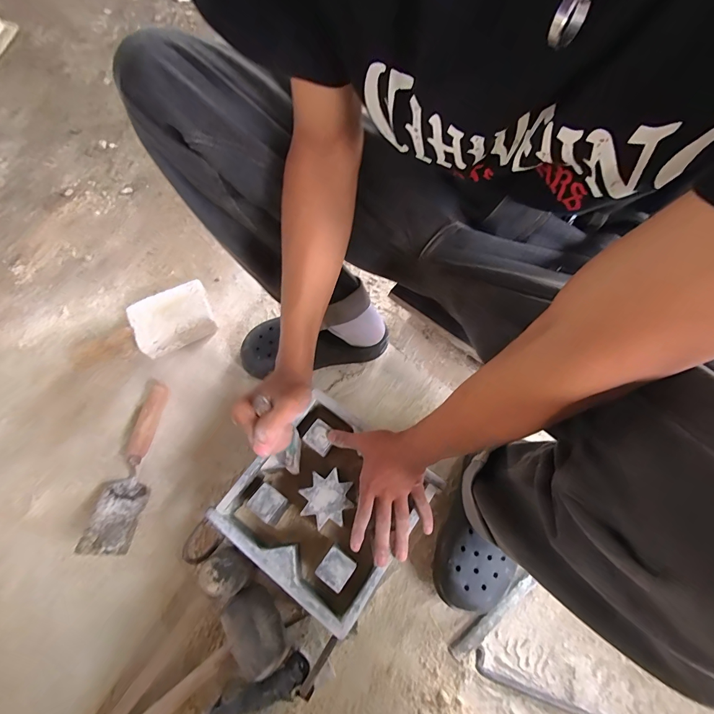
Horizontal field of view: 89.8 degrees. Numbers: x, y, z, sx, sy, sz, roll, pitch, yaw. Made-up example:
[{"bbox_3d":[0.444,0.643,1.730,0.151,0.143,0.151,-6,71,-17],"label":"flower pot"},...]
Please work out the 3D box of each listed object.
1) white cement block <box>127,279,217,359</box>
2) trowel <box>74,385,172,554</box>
[{"bbox_3d":[-0.350,-0.075,0.695,0.149,0.058,0.113,-30,70,-14],"label":"white cement block"},{"bbox_3d":[-0.375,0.173,0.594,0.069,0.049,0.269,2,66,-1],"label":"trowel"}]

